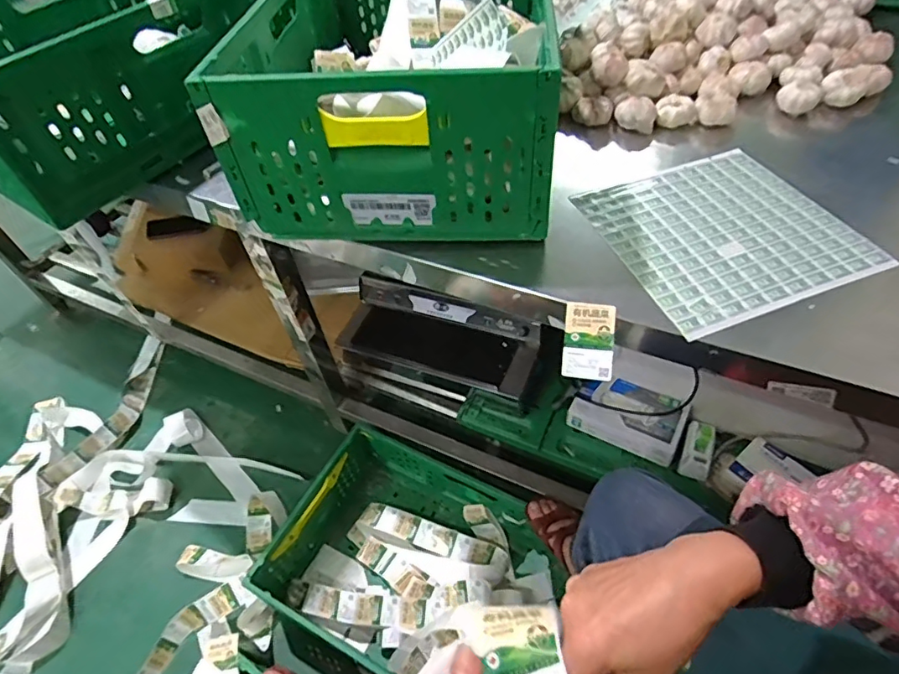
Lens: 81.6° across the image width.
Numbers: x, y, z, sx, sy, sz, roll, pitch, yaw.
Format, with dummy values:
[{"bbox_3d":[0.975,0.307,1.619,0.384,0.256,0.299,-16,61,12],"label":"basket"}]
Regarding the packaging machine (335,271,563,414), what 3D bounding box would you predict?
[{"bbox_3d":[-0.022,0.012,1.276,0.538,0.181,0.200,17,55,19],"label":"packaging machine"}]

